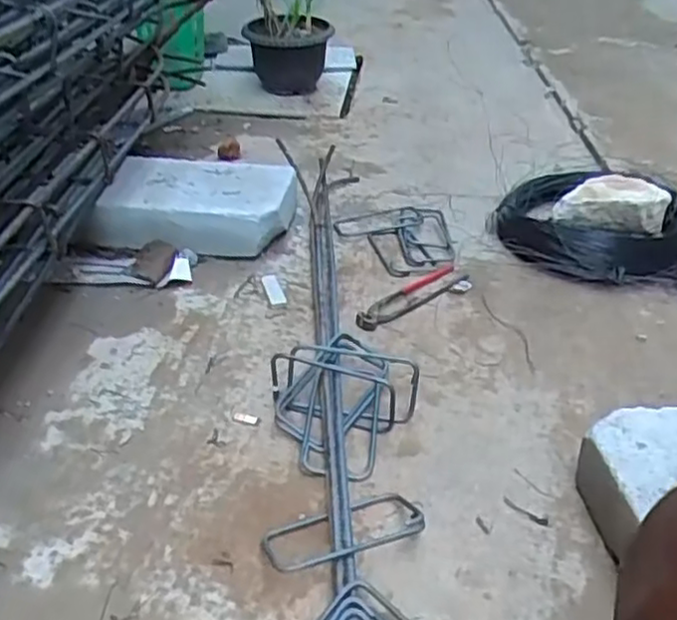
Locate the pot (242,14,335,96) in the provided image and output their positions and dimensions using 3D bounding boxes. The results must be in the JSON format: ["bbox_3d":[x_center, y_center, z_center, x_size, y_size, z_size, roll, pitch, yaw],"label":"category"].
[{"bbox_3d":[-0.122,-0.631,1.739,0.198,0.166,0.243,-6,35,-12],"label":"pot"}]

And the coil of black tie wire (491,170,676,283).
[{"bbox_3d":[0.404,-0.138,1.125,0.298,0.062,0.302,1,34,-1],"label":"coil of black tie wire"}]

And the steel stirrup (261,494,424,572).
[{"bbox_3d":[0.006,0.204,0.656,0.151,0.016,0.078,-12,15,-17],"label":"steel stirrup"}]

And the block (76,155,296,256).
[{"bbox_3d":[-0.230,-0.167,1.131,0.293,0.095,0.197,6,35,7],"label":"block"}]

